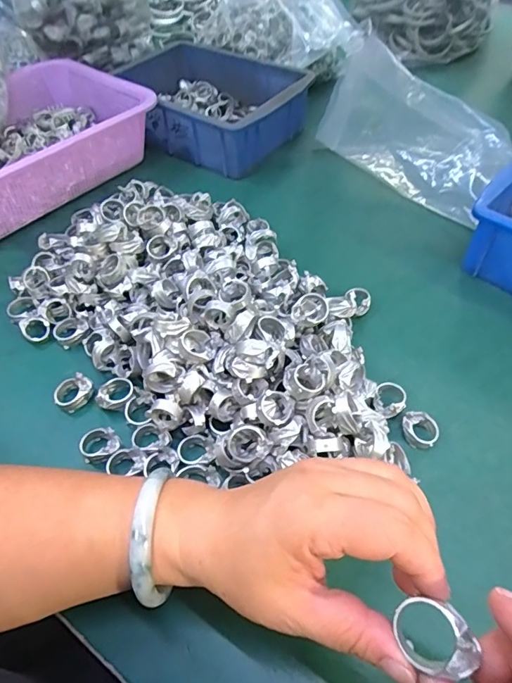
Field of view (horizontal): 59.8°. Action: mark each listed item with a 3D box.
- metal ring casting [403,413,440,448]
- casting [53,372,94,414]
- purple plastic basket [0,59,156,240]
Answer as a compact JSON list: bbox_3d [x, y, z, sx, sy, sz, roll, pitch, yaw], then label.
[{"bbox_3d":[0.120,0.065,0.327,0.026,0.012,0.023,21,55,19],"label":"metal ring casting"},{"bbox_3d":[-0.145,0.040,0.354,0.030,0.018,0.021,-34,57,-23],"label":"casting"},{"bbox_3d":[-0.286,-0.234,0.537,0.216,0.078,0.310,30,58,24],"label":"purple plastic basket"}]

